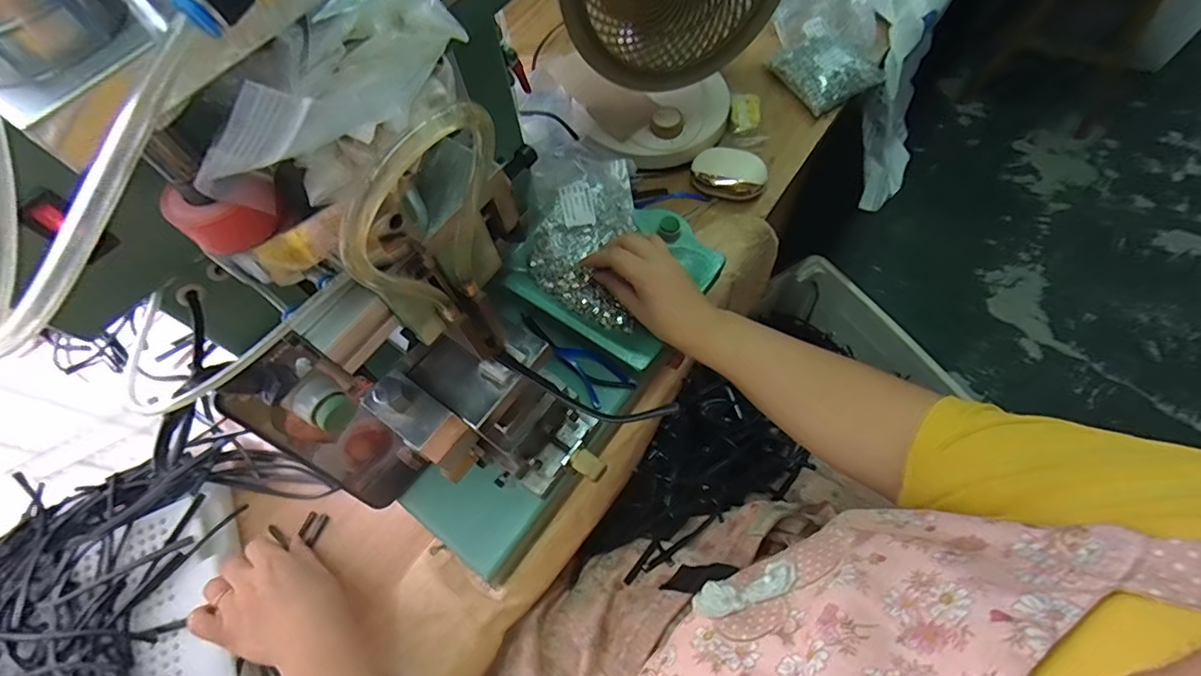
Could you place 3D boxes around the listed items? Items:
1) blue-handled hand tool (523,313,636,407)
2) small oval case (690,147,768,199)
[{"bbox_3d":[-0.022,0.012,0.505,0.043,0.012,0.122,-36,66,-14],"label":"blue-handled hand tool"},{"bbox_3d":[0.153,-0.195,0.633,0.089,0.032,0.057,20,66,14],"label":"small oval case"}]

